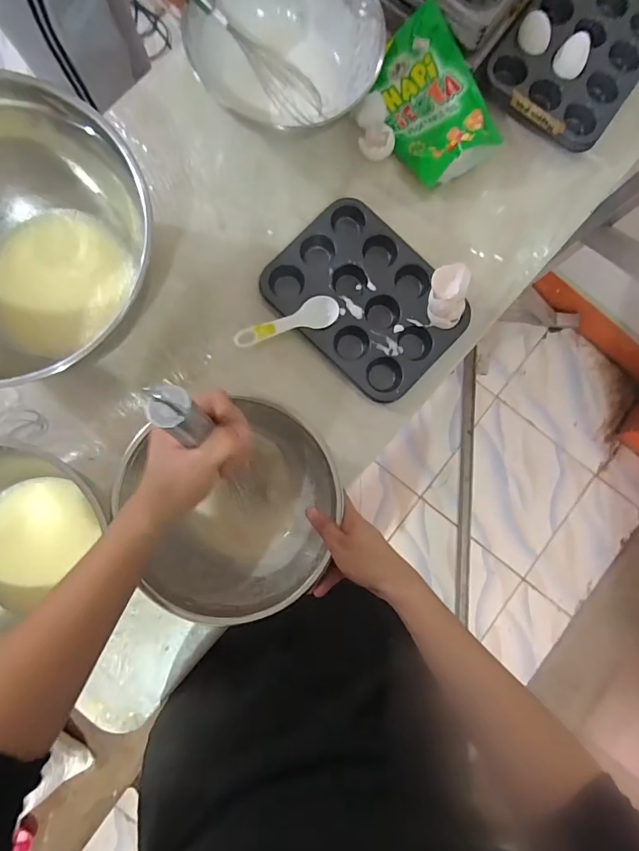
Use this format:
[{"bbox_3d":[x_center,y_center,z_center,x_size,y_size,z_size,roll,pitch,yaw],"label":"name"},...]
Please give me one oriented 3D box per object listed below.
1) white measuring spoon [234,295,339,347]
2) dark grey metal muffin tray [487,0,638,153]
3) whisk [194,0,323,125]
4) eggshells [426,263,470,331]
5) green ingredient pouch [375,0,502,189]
[{"bbox_3d":[-0.044,-0.137,0.566,0.140,0.012,0.040,-16,87,-5],"label":"white measuring spoon"},{"bbox_3d":[0.366,-0.530,0.616,0.191,0.047,0.251,35,85,-1],"label":"dark grey metal muffin tray"},{"bbox_3d":[-0.105,-0.497,0.544,0.261,0.044,0.067,28,83,-31],"label":"whisk"},{"bbox_3d":[0.167,-0.169,0.562,0.047,0.070,0.047,-4,54,-4],"label":"eggshells"},{"bbox_3d":[0.154,-0.444,0.588,0.126,0.065,0.197,-27,88,-5],"label":"green ingredient pouch"}]

